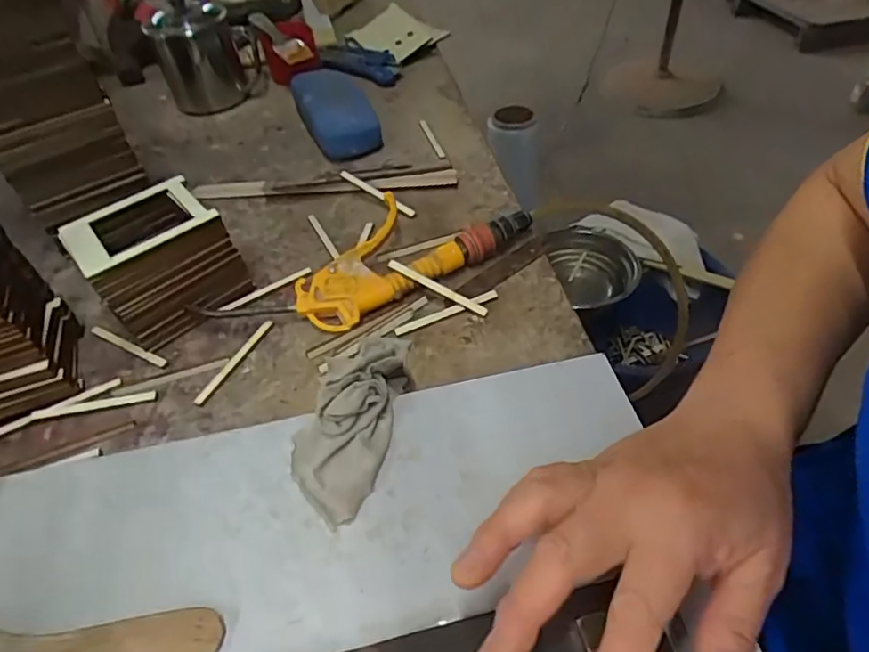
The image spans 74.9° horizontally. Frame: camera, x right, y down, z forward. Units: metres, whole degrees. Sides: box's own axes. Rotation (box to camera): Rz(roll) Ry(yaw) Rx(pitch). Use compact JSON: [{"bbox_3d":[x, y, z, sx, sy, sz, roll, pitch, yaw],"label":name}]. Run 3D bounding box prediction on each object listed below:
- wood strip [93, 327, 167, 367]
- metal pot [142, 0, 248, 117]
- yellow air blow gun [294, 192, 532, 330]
[{"bbox_3d":[-0.227,0.014,0.420,0.076,0.005,0.006,19,50,23],"label":"wood strip"},{"bbox_3d":[-0.280,-0.320,0.675,0.088,0.103,0.076,-18,46,-12],"label":"metal pot"},{"bbox_3d":[-0.024,-0.060,0.444,0.182,0.034,0.079,-28,50,-20],"label":"yellow air blow gun"}]

